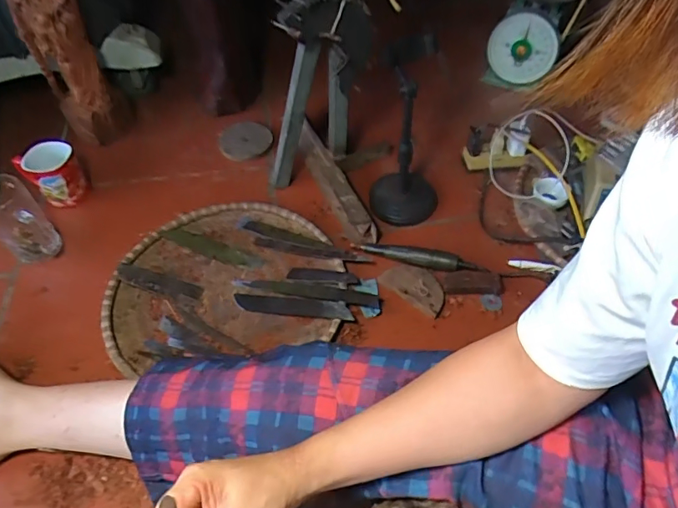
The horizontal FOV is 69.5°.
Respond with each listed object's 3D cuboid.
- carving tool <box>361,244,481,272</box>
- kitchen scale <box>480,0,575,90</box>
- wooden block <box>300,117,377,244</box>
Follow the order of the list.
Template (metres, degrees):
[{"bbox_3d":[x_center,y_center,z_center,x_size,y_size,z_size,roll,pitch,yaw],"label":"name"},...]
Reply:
[{"bbox_3d":[0.119,0.003,0.736,0.172,0.029,0.034,12,54,15],"label":"carving tool"},{"bbox_3d":[0.378,-0.450,0.946,0.136,0.178,0.189,19,56,19],"label":"kitchen scale"},{"bbox_3d":[-0.013,-0.133,0.831,0.041,0.044,0.276,-22,53,-11],"label":"wooden block"}]

